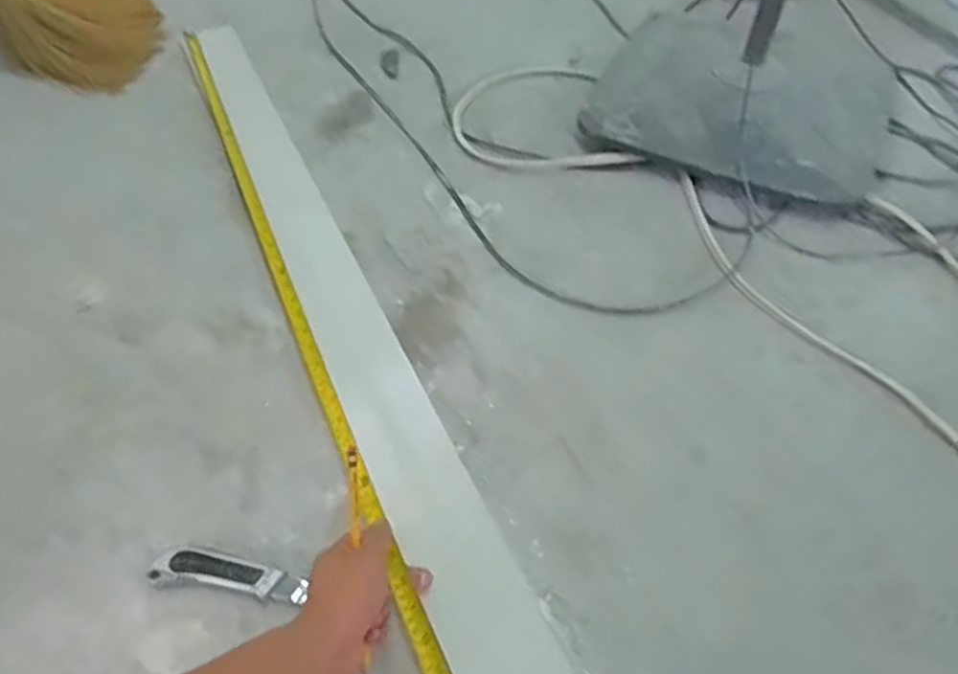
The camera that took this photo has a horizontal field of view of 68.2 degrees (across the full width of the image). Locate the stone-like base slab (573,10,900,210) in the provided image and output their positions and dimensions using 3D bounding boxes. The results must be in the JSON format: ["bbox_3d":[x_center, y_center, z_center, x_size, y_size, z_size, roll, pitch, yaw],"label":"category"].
[{"bbox_3d":[0.389,-0.371,1.016,0.397,0.080,0.388,22,55,17],"label":"stone-like base slab"}]

